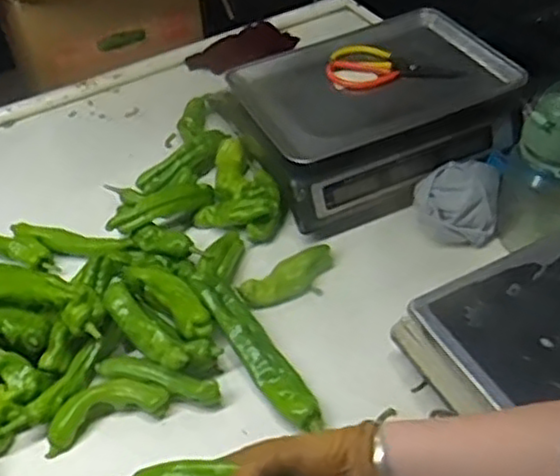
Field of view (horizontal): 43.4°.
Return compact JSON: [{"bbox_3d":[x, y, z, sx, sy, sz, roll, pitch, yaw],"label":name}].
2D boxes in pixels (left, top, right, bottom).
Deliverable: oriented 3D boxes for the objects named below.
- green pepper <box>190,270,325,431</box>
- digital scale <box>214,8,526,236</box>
[{"bbox_3d":[-0.026,0.119,0.752,0.040,0.051,0.217,-27,47,-21],"label":"green pepper"},{"bbox_3d":[0.124,-0.159,0.953,0.327,0.143,0.251,-21,45,-15],"label":"digital scale"}]

